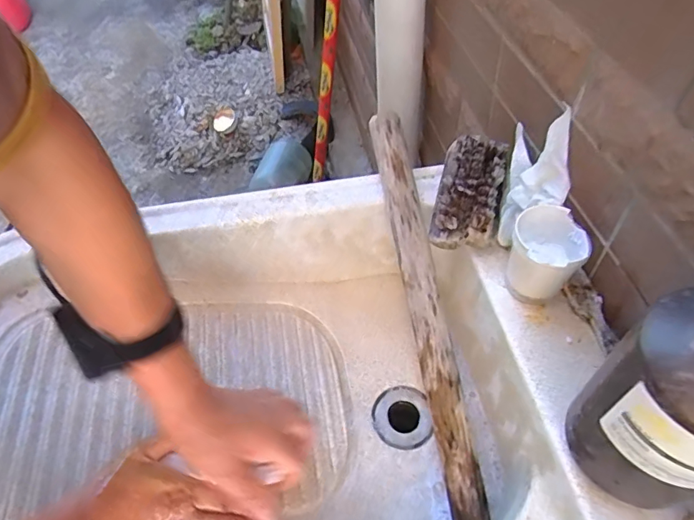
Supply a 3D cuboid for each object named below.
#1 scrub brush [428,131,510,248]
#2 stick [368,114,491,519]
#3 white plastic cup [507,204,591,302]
[{"bbox_3d":[0.126,-0.071,0.483,0.063,0.034,0.131,9,53,13],"label":"scrub brush"},{"bbox_3d":[0.076,0.040,0.458,0.038,0.031,0.395,-9,74,-1],"label":"stick"},{"bbox_3d":[0.167,-0.002,0.405,0.057,0.071,0.055,-3,52,4],"label":"white plastic cup"}]

